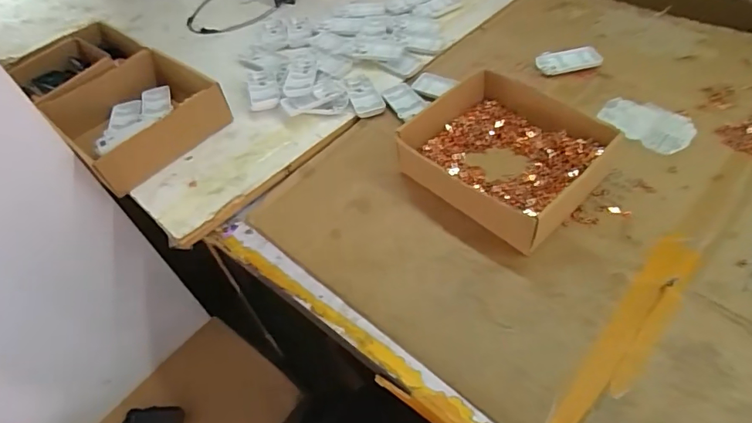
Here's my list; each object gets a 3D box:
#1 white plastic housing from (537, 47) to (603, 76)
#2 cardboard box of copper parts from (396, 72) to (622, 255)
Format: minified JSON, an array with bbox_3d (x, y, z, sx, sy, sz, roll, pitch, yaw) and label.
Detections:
[{"bbox_3d":[0.296,-0.233,0.734,0.091,0.019,0.044,-1,52,5],"label":"white plastic housing"},{"bbox_3d":[0.157,-0.075,0.591,0.211,0.054,0.197,34,62,28],"label":"cardboard box of copper parts"}]

